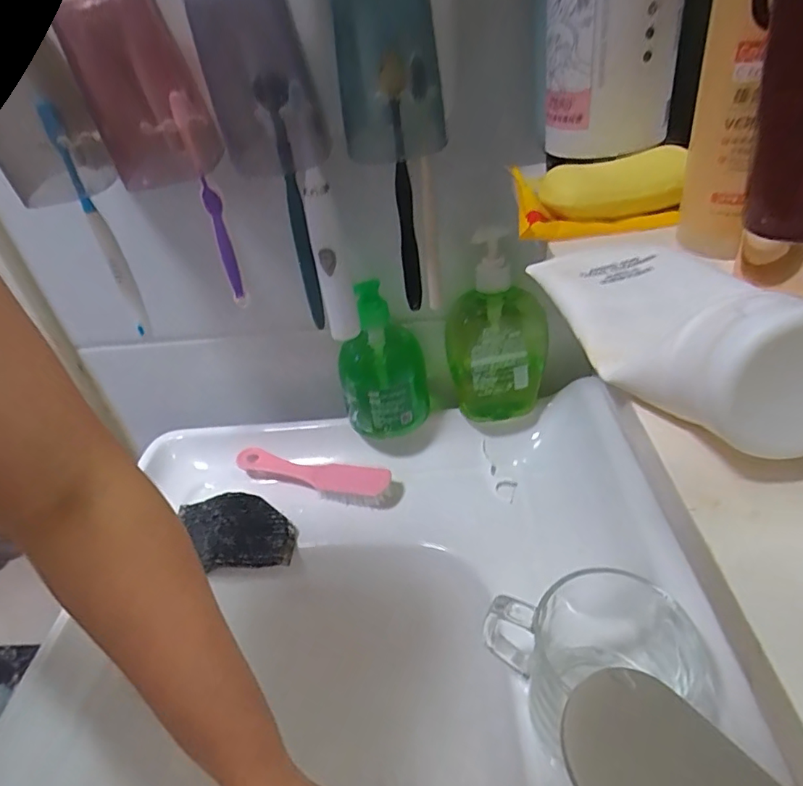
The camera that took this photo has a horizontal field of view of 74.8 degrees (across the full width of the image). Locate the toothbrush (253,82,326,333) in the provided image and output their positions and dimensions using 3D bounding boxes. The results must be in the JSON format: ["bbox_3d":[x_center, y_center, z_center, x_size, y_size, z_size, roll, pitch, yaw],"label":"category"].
[{"bbox_3d":[-0.076,-0.130,0.389,0.018,0.180,0.023,-11,37,-5],"label":"toothbrush"}]

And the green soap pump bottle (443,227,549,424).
[{"bbox_3d":[0.088,-0.043,0.499,0.095,0.188,0.053,3,38,14],"label":"green soap pump bottle"}]

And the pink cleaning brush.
[{"bbox_3d":[-0.089,0.081,0.521,0.165,0.023,0.038,4,39,15],"label":"pink cleaning brush"}]

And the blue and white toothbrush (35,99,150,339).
[{"bbox_3d":[-0.231,-0.122,0.404,0.015,0.177,0.013,11,41,23],"label":"blue and white toothbrush"}]

